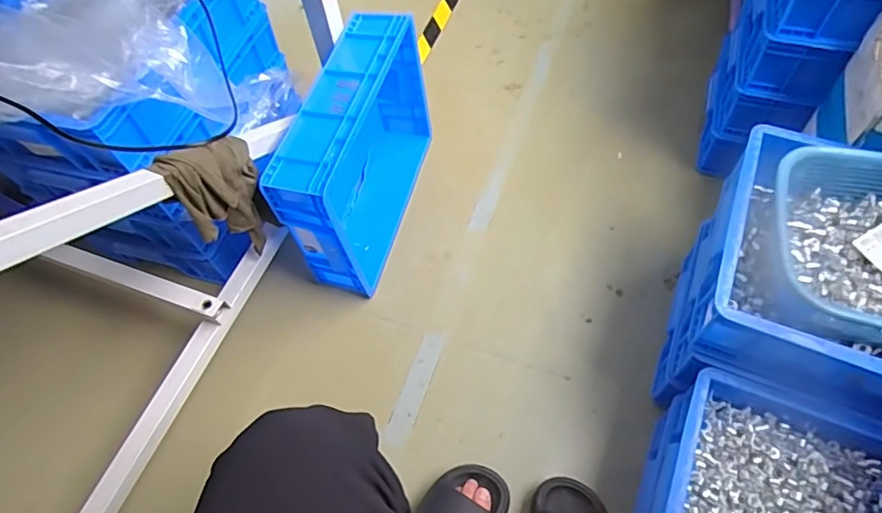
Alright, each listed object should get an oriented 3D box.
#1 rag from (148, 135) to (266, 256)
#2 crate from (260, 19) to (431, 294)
[{"bbox_3d":[-0.295,-0.084,0.741,0.056,0.210,0.130,28,65,18],"label":"rag"},{"bbox_3d":[-0.141,-0.179,0.945,0.128,0.299,0.405,12,61,11],"label":"crate"}]

